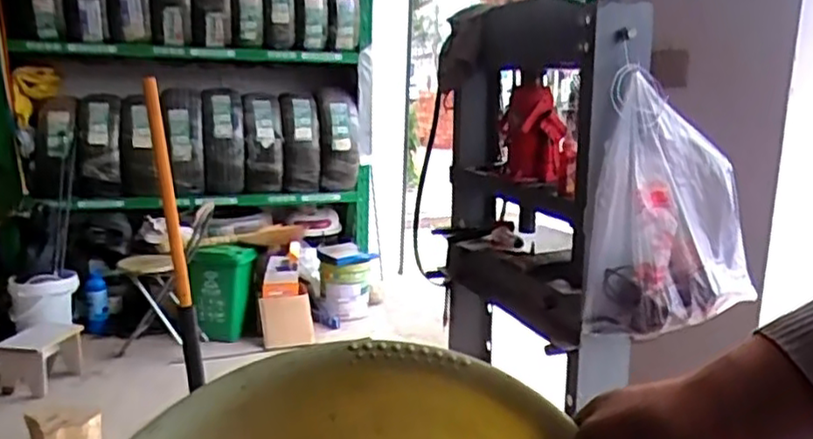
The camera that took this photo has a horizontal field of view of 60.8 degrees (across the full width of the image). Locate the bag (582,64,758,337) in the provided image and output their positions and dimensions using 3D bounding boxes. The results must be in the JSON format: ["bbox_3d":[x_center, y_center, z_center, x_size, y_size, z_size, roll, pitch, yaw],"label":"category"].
[{"bbox_3d":[0.485,-0.015,1.273,0.278,0.434,0.128,5,14,19],"label":"bag"}]

